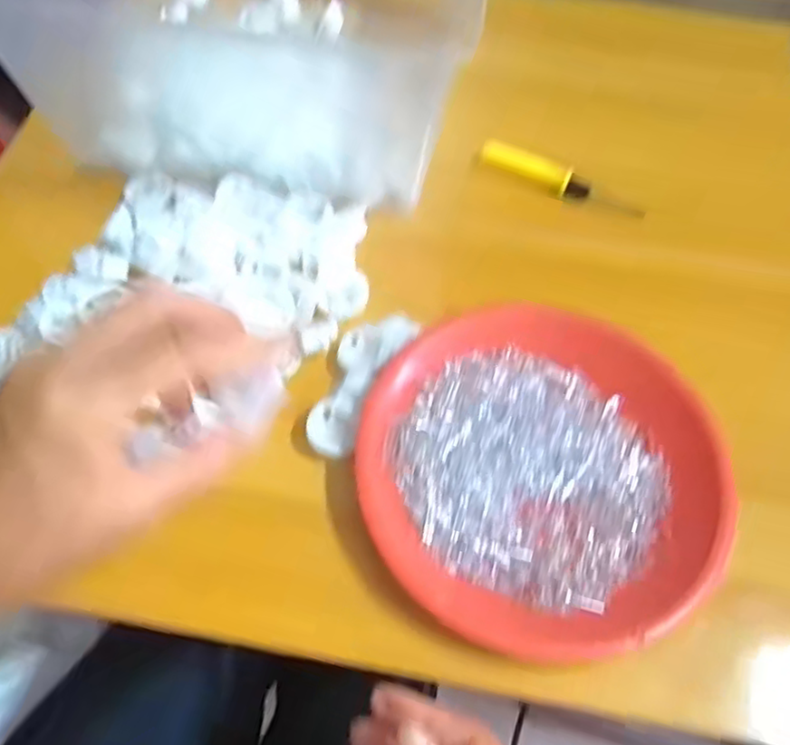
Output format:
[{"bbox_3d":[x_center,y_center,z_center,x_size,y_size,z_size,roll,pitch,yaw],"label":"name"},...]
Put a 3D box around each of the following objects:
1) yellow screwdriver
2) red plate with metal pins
[{"bbox_3d":[0.120,-0.139,0.489,0.122,0.016,0.017,27,63,11],"label":"yellow screwdriver"},{"bbox_3d":[0.077,0.047,0.369,0.182,0.036,0.194,1,61,-3],"label":"red plate with metal pins"}]

